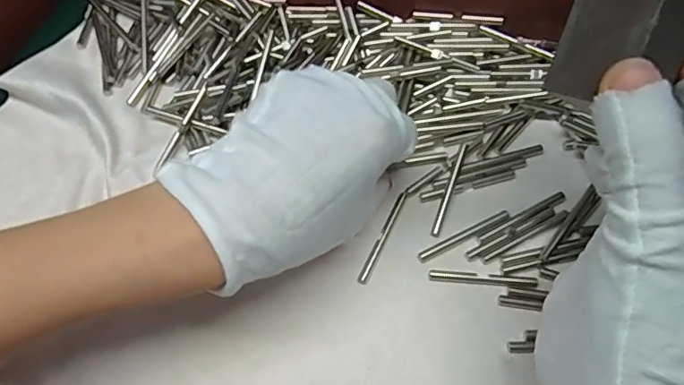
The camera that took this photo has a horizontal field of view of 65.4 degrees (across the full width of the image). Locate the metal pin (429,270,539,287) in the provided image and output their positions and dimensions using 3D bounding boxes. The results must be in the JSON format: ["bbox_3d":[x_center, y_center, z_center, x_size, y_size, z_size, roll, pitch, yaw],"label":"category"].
[{"bbox_3d":[0.071,0.044,0.270,0.053,0.004,0.005,4,68,4],"label":"metal pin"}]

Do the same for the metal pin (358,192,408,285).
[{"bbox_3d":[0.022,0.023,0.280,0.005,0.004,0.054,24,71,11],"label":"metal pin"}]

